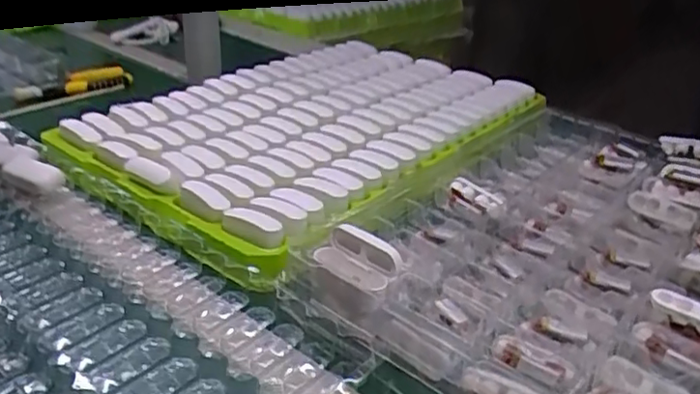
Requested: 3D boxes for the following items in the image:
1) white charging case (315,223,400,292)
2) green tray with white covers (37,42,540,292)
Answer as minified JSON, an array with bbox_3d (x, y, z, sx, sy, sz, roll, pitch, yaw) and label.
[{"bbox_3d":[0.004,0.045,0.468,0.060,0.030,0.033,25,36,34],"label":"white charging case"},{"bbox_3d":[-0.029,-0.106,0.792,0.430,0.042,0.579,23,36,33],"label":"green tray with white covers"}]

